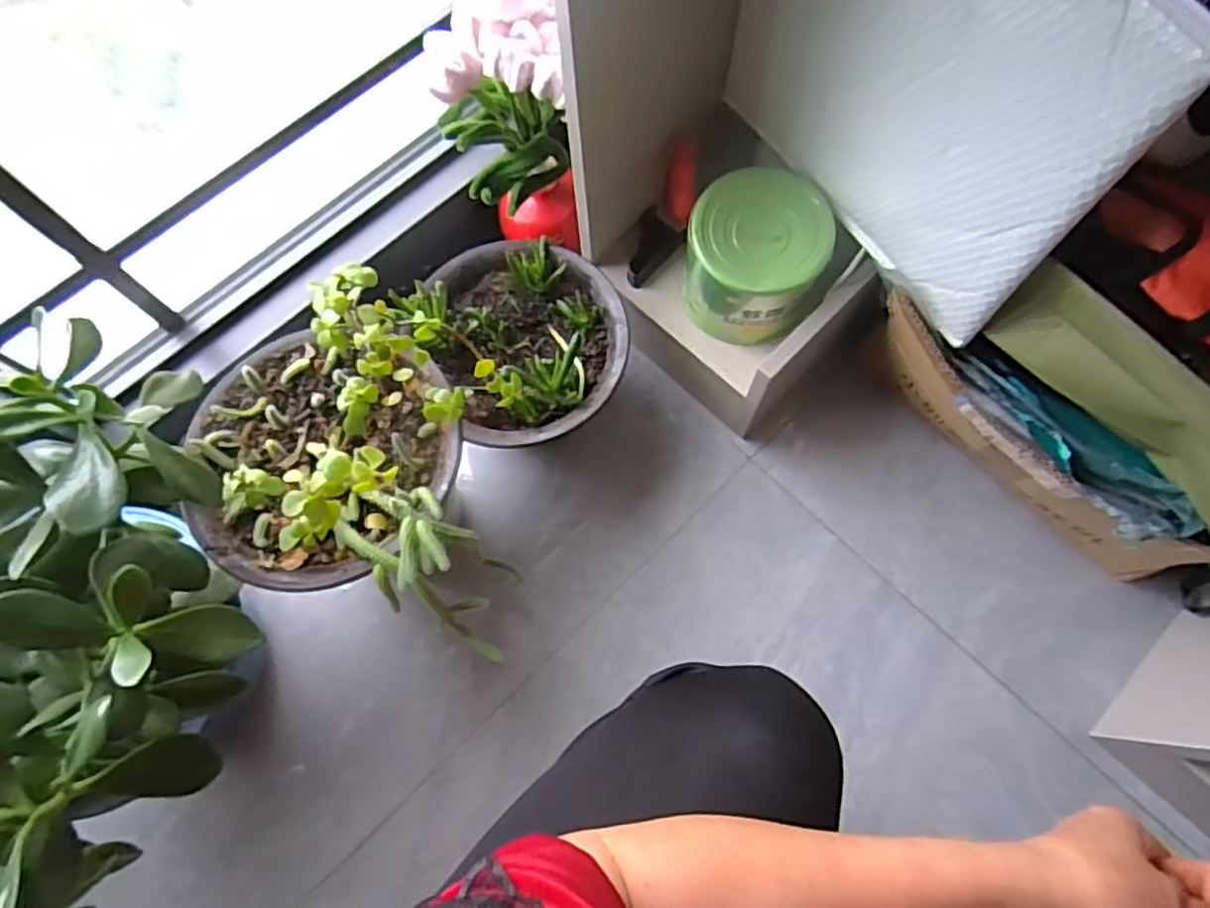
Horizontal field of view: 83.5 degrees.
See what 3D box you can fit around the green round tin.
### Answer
[{"bbox_3d":[0.150,-0.196,0.681,0.128,0.109,0.127,-1,71,2],"label":"green round tin"}]

